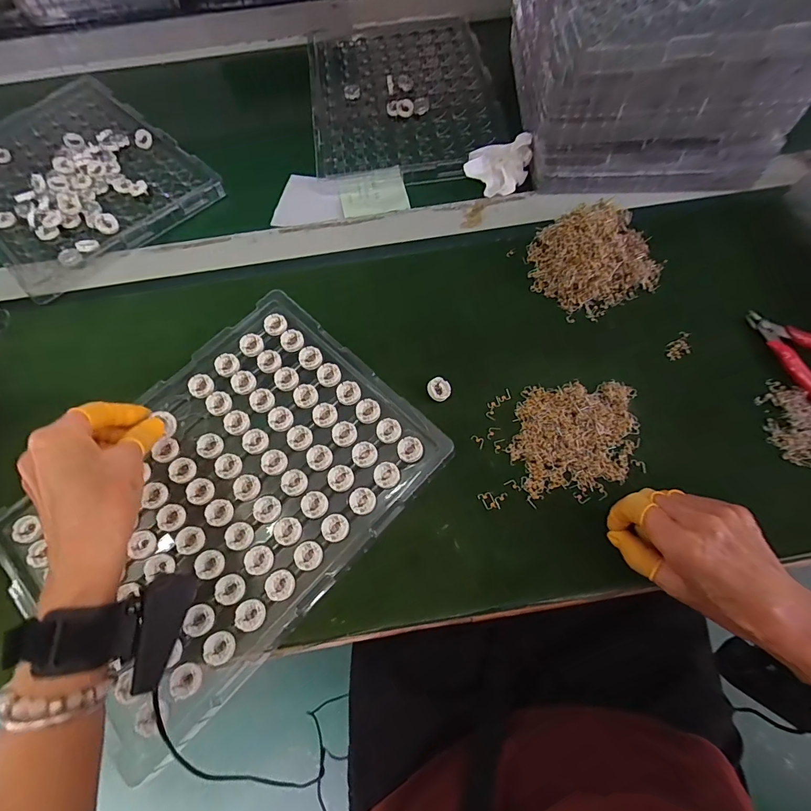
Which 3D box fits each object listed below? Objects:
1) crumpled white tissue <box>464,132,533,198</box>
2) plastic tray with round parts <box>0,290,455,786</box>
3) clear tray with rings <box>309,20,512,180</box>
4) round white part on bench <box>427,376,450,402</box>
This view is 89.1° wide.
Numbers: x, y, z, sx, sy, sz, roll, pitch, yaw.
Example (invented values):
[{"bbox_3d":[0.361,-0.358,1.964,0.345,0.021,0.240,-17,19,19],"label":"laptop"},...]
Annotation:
[{"bbox_3d":[0.112,-0.291,0.500,0.073,0.043,0.071,13,67,7],"label":"crumpled white tissue"},{"bbox_3d":[-0.157,0.073,0.370,0.251,0.021,0.339,40,73,17],"label":"plastic tray with round parts"},{"bbox_3d":[-0.003,-0.441,0.584,0.253,0.015,0.350,-7,66,-2],"label":"clear tray with rings"},{"bbox_3d":[0.033,-0.016,0.404,0.022,0.008,0.024,0,66,1],"label":"round white part on bench"}]

